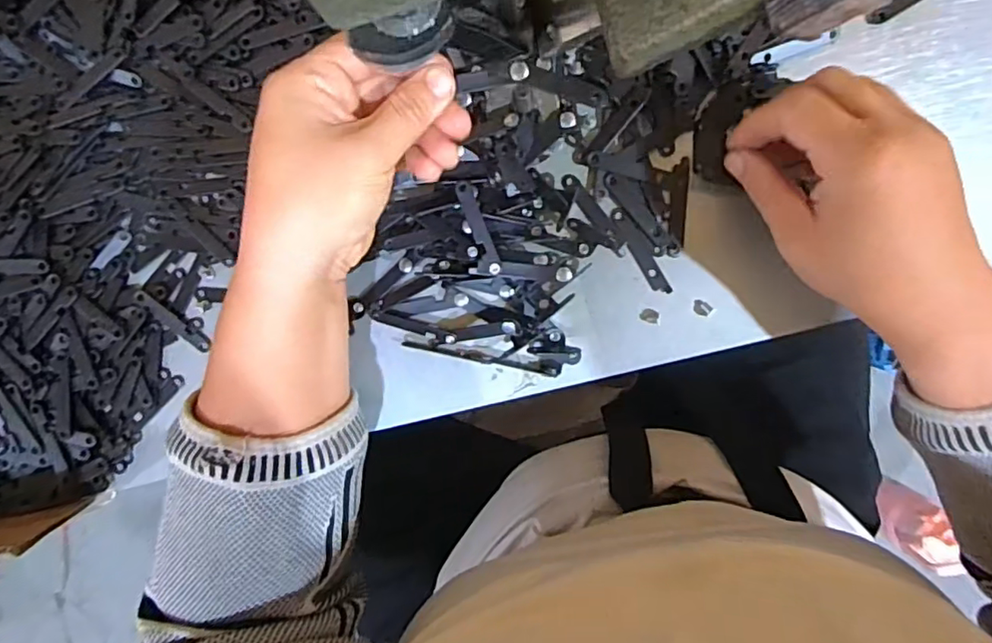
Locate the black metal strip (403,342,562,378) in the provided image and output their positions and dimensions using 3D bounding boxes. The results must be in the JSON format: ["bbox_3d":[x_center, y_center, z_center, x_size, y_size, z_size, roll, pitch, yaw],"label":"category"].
[{"bbox_3d":[-0.008,0.020,0.341,0.090,0.007,0.006,11,97,2],"label":"black metal strip"}]

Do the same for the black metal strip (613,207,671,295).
[{"bbox_3d":[0.080,-0.039,0.335,0.010,0.004,0.053,-31,94,6],"label":"black metal strip"}]

